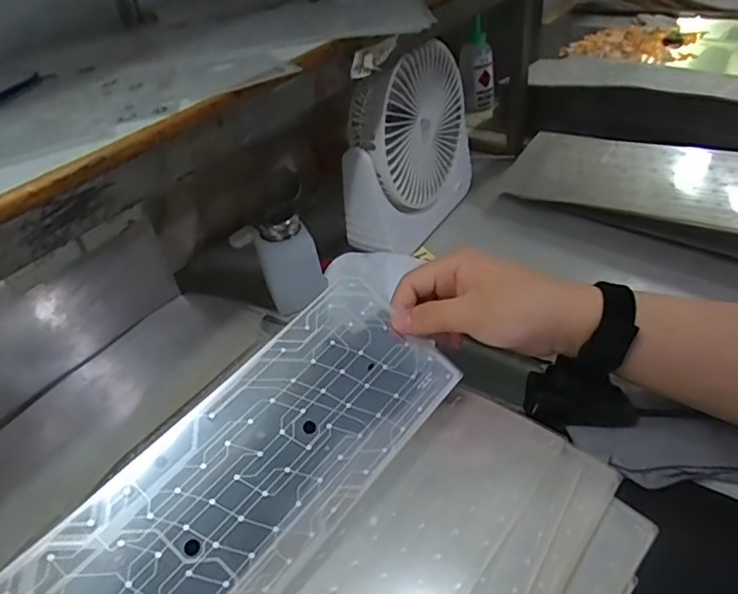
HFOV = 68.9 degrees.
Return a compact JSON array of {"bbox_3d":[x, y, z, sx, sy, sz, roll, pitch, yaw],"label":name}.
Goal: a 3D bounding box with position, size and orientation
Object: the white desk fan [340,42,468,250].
[{"bbox_3d":[0.045,-0.161,0.573,0.077,0.181,0.188,15,45,23],"label":"white desk fan"}]

